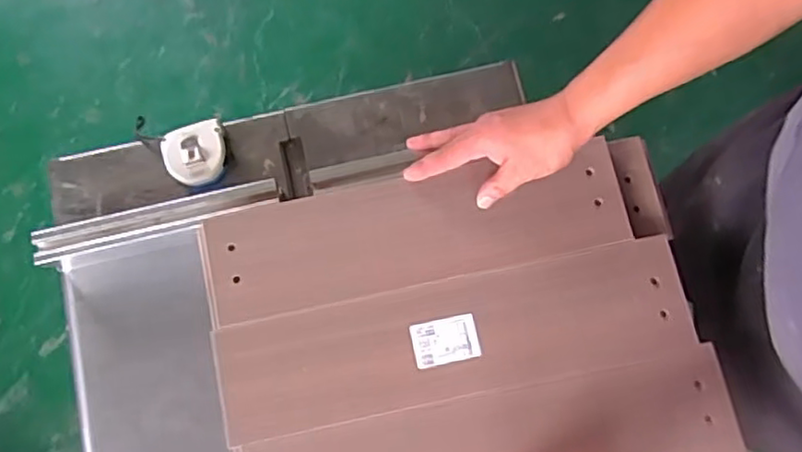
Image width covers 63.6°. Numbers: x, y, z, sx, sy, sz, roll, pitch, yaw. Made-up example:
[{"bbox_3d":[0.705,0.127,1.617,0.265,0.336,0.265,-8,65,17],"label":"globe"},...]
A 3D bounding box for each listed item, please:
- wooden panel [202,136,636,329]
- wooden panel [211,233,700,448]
[{"bbox_3d":[0.016,0.003,0.652,0.420,0.021,0.115,-10,75,-2],"label":"wooden panel"},{"bbox_3d":[0.051,0.107,0.624,0.449,0.009,0.109,-12,75,-2],"label":"wooden panel"}]

